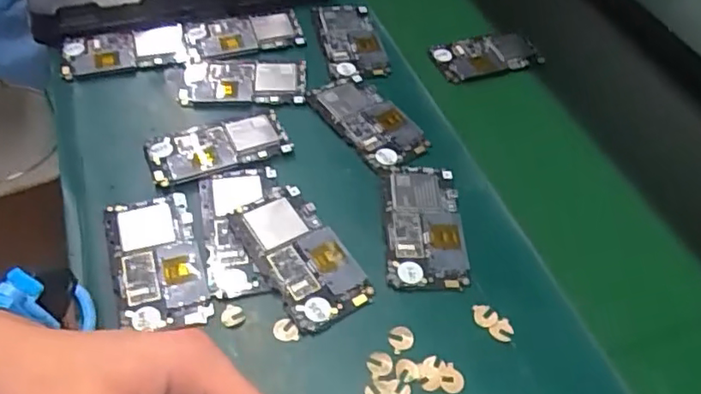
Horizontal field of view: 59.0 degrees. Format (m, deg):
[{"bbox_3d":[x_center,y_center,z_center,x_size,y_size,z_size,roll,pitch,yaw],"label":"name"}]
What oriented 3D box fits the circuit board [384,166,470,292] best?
[{"bbox_3d":[0.062,0.021,0.518,0.064,0.006,0.126,3,50,-3],"label":"circuit board"}]

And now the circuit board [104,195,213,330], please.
[{"bbox_3d":[-0.153,0.050,0.484,0.067,0.008,0.120,-12,52,-16],"label":"circuit board"}]

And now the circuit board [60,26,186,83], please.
[{"bbox_3d":[-0.239,-0.154,0.653,0.124,0.017,0.055,-12,52,-16],"label":"circuit board"}]

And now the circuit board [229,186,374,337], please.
[{"bbox_3d":[-0.039,0.046,0.490,0.065,0.010,0.122,-24,57,-24],"label":"circuit board"}]

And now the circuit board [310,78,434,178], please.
[{"bbox_3d":[0.017,-0.075,0.602,0.067,0.010,0.128,-23,56,-23],"label":"circuit board"}]

